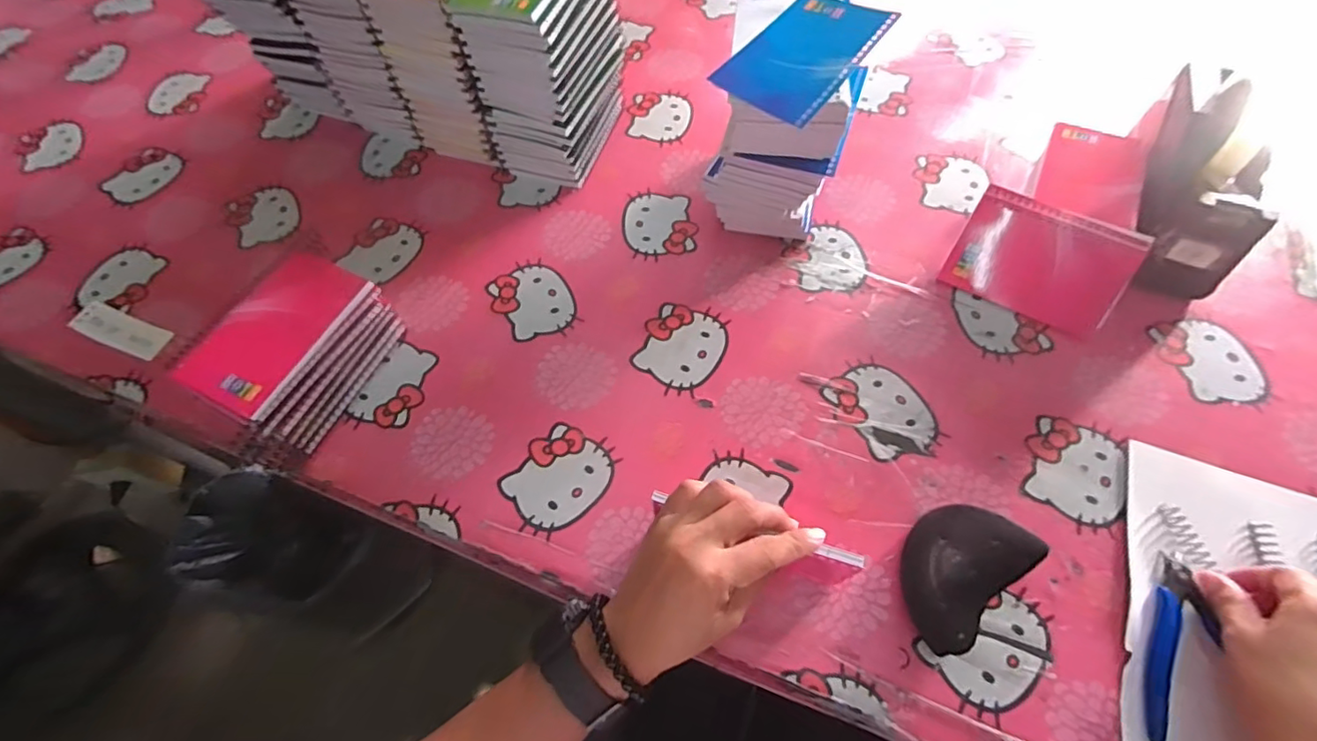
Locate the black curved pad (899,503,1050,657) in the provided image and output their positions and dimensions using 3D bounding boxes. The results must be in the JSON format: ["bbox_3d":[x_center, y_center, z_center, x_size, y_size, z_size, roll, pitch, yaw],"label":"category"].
[{"bbox_3d":[0.203,0.136,0.388,0.098,0.031,0.066,-41,68,-15],"label":"black curved pad"}]

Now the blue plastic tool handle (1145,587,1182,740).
[{"bbox_3d":[0.323,0.187,0.362,0.012,0.006,0.095,24,68,14],"label":"blue plastic tool handle"}]

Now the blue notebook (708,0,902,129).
[{"bbox_3d":[0.105,-0.231,0.406,0.078,0.010,0.126,35,68,19],"label":"blue notebook"}]

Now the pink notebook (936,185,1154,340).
[{"bbox_3d":[0.328,-0.094,0.484,0.131,0.009,0.088,27,111,15],"label":"pink notebook"}]

